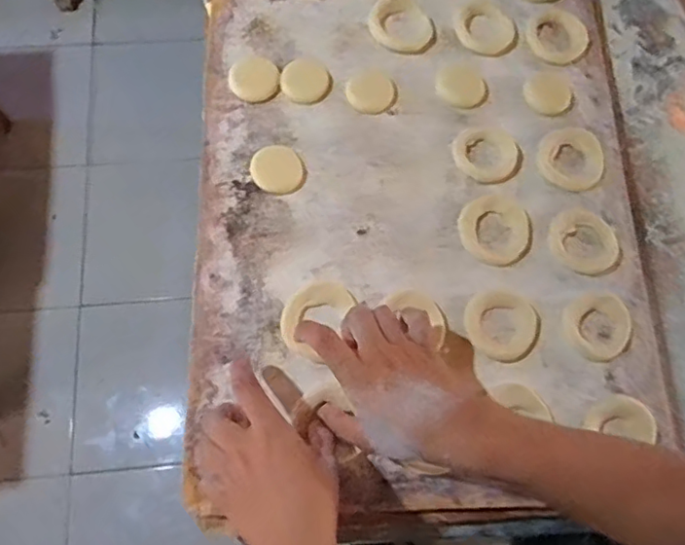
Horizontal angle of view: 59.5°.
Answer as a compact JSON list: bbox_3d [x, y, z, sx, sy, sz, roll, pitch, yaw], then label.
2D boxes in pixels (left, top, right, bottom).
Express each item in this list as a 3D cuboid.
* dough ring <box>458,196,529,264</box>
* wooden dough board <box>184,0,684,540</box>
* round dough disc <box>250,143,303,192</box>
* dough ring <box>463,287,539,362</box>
[{"bbox_3d":[0.147,-0.043,0.579,0.067,0.008,0.070,1,71,-2],"label":"dough ring"},{"bbox_3d":[0.081,-0.091,0.596,0.425,0.026,0.616,-1,71,-2],"label":"wooden dough board"},{"bbox_3d":[-0.064,-0.102,0.585,0.048,0.011,0.047,1,71,-2],"label":"round dough disc"},{"bbox_3d":[0.145,0.045,0.544,0.066,0.009,0.062,1,71,-2],"label":"dough ring"}]

